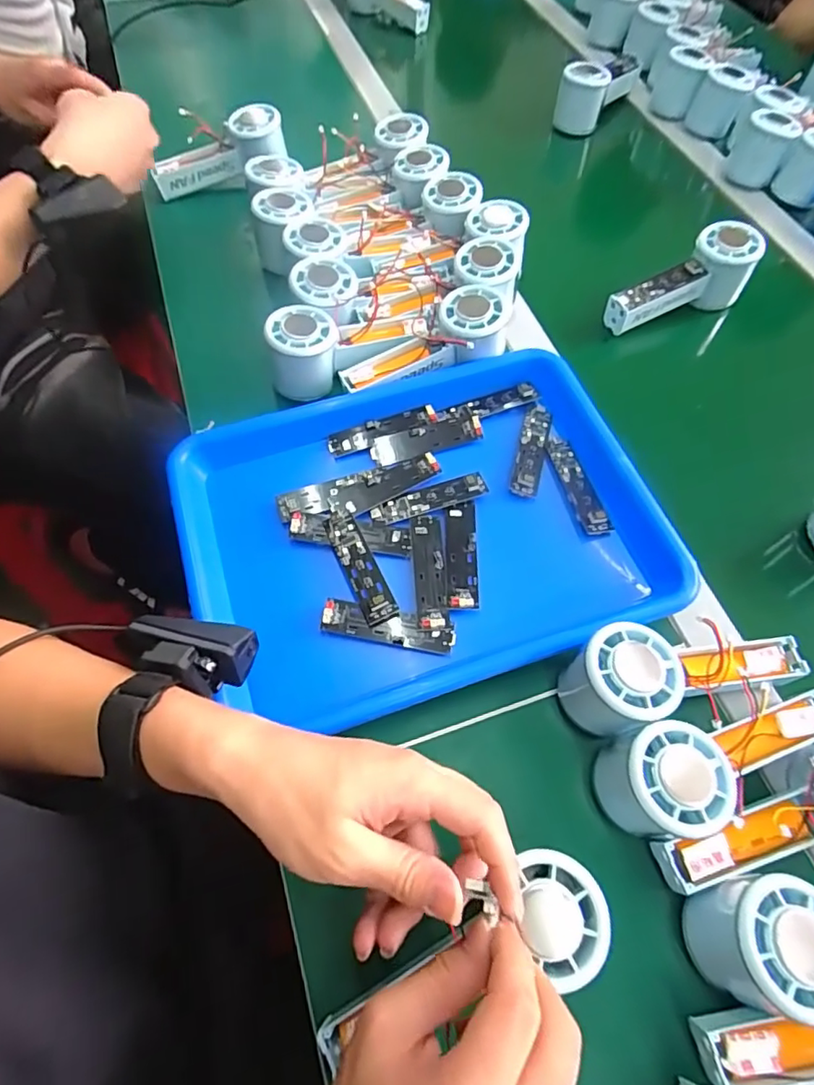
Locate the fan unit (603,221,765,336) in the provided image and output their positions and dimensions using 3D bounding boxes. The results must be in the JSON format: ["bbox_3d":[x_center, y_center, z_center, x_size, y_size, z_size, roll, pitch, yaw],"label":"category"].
[{"bbox_3d":[0.263,-0.244,0.529,0.143,0.060,0.052,-28,66,-15],"label":"fan unit"}]

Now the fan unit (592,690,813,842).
[{"bbox_3d":[0.192,0.133,0.339,0.154,0.078,0.060,-10,63,-7],"label":"fan unit"}]

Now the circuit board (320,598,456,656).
[{"bbox_3d":[-0.013,0.058,0.388,0.091,0.006,0.024,10,71,1],"label":"circuit board"}]

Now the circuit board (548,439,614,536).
[{"bbox_3d":[0.136,-0.047,0.443,0.022,0.012,0.090,-11,63,-7],"label":"circuit board"}]

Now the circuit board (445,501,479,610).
[{"bbox_3d":[0.040,0.008,0.413,0.022,0.010,0.088,1,62,-1],"label":"circuit board"}]

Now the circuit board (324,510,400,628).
[{"bbox_3d":[-0.035,0.016,0.404,0.024,0.010,0.092,-21,64,-12],"label":"circuit board"}]

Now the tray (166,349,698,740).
[{"bbox_3d":[0.010,-0.014,0.419,0.338,0.032,0.252,-16,63,-10],"label":"tray"}]

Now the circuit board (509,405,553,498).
[{"bbox_3d":[0.103,-0.077,0.460,0.022,0.012,0.092,15,62,7],"label":"circuit board"}]

